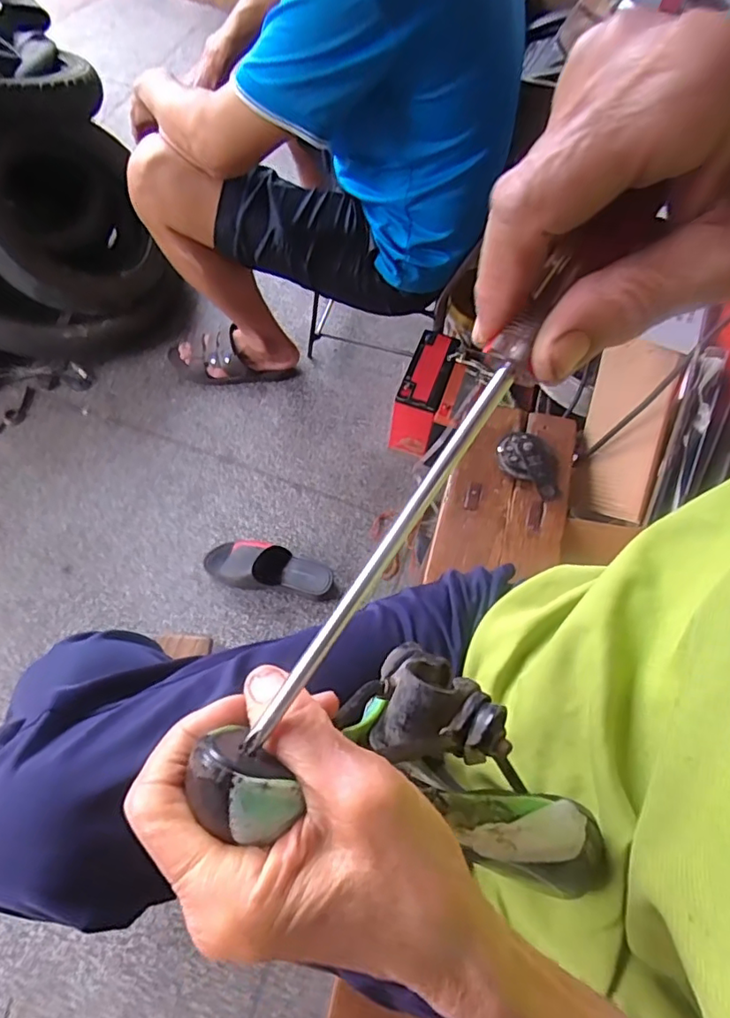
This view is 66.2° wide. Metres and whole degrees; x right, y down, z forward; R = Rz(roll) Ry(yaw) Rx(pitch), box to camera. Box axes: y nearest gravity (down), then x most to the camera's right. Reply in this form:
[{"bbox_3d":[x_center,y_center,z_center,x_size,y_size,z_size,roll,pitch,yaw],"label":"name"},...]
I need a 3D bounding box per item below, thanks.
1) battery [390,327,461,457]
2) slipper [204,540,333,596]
[{"bbox_3d":[0.122,-0.230,1.137,0.084,0.178,0.184,19,63,9],"label":"battery"},{"bbox_3d":[-0.175,0.103,1.004,0.236,0.073,0.086,13,62,6],"label":"slipper"}]

